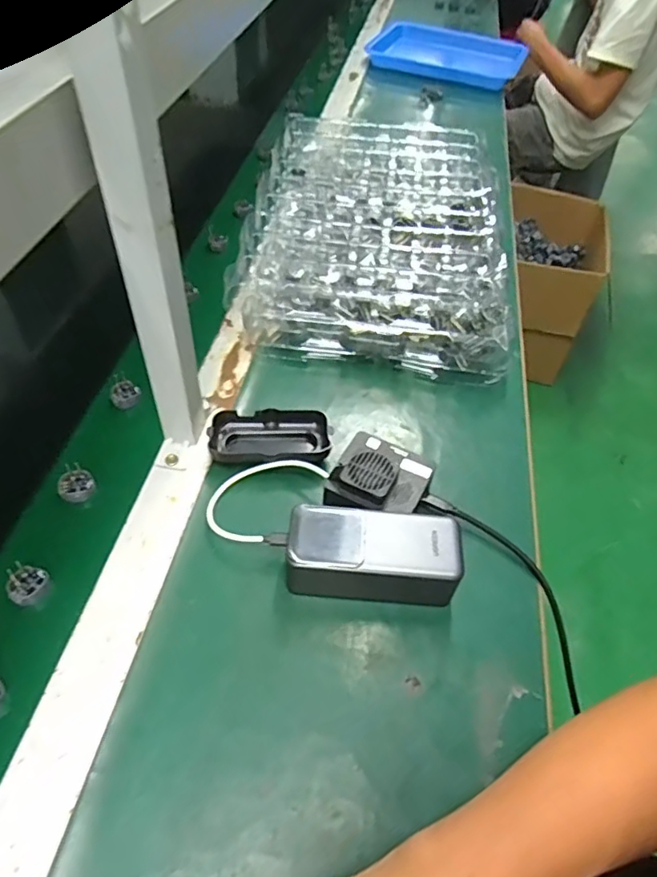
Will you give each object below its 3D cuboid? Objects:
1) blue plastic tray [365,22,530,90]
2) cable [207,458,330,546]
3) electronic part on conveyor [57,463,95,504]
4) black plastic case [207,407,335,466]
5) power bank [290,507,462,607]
[{"bbox_3d":[0.252,-0.841,1.213,0.325,0.034,0.242,22,52,13],"label":"blue plastic tray"},{"bbox_3d":[-0.055,0.051,0.478,0.079,0.019,0.095,23,54,14],"label":"cable"},{"bbox_3d":[-0.225,0.040,0.494,0.023,0.024,0.030,32,56,19],"label":"electronic part on conveyor"},{"bbox_3d":[-0.053,-0.002,0.523,0.110,0.022,0.059,-2,52,-5],"label":"black plastic case"},{"bbox_3d":[0.034,0.090,0.434,0.128,0.050,0.056,6,52,1],"label":"power bank"}]

